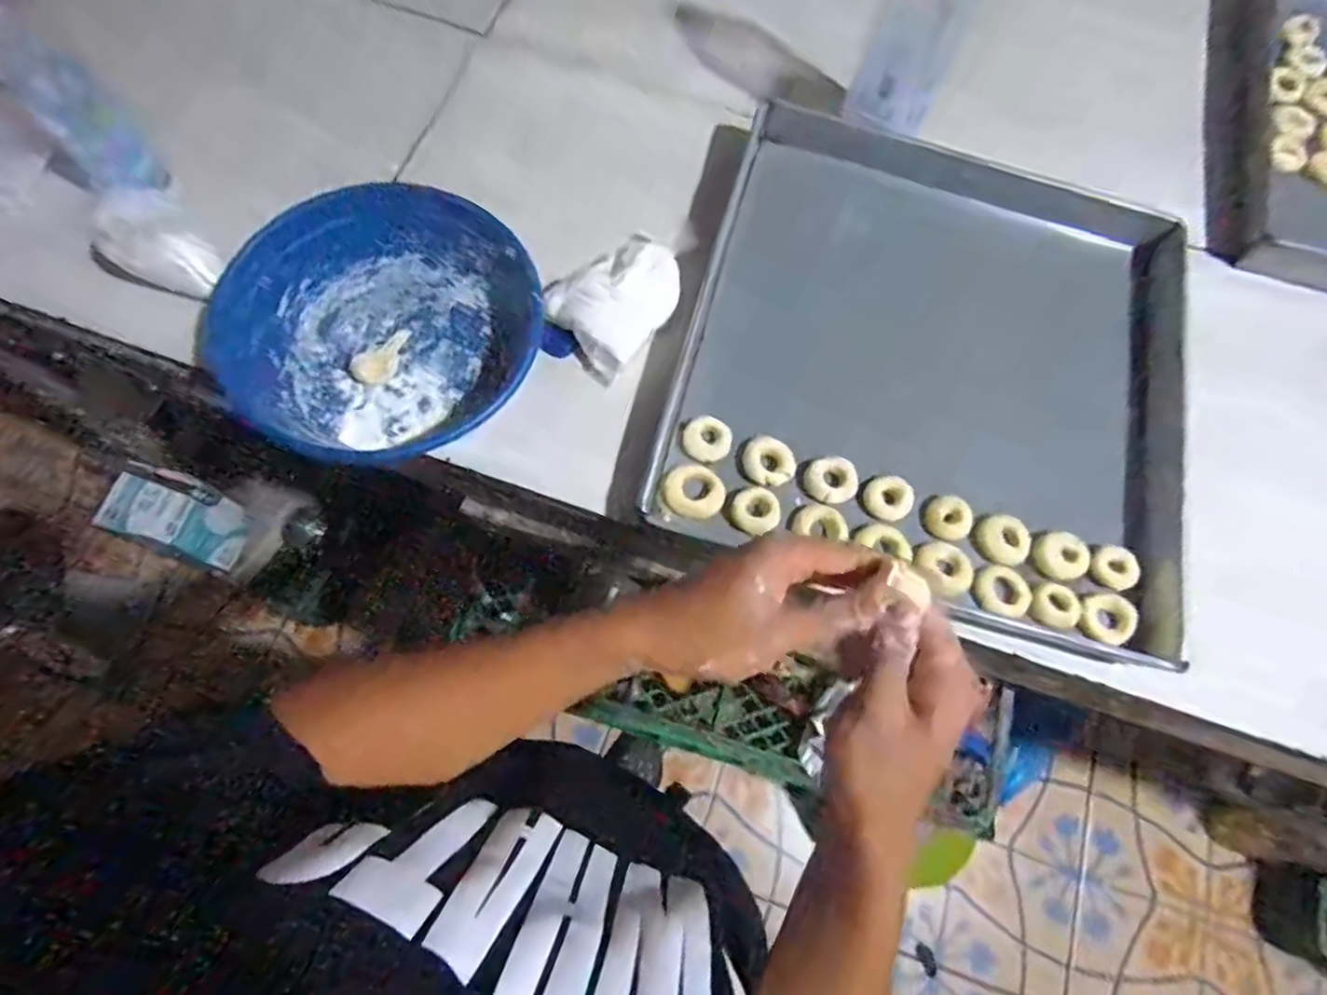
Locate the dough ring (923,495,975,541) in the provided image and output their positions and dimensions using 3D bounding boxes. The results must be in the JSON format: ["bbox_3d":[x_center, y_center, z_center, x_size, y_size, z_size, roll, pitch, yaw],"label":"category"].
[{"bbox_3d":[0.256,0.018,0.587,0.036,0.018,0.040,-16,72,-7],"label":"dough ring"}]

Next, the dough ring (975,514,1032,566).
[{"bbox_3d":[0.300,0.037,0.578,0.043,0.014,0.044,0,71,-1],"label":"dough ring"}]

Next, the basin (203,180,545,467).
[{"bbox_3d":[-0.254,-0.154,0.592,0.267,0.083,0.222,-39,76,-13],"label":"basin"}]

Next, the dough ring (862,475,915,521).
[{"bbox_3d":[0.203,0.000,0.587,0.043,0.010,0.039,8,71,1],"label":"dough ring"}]

